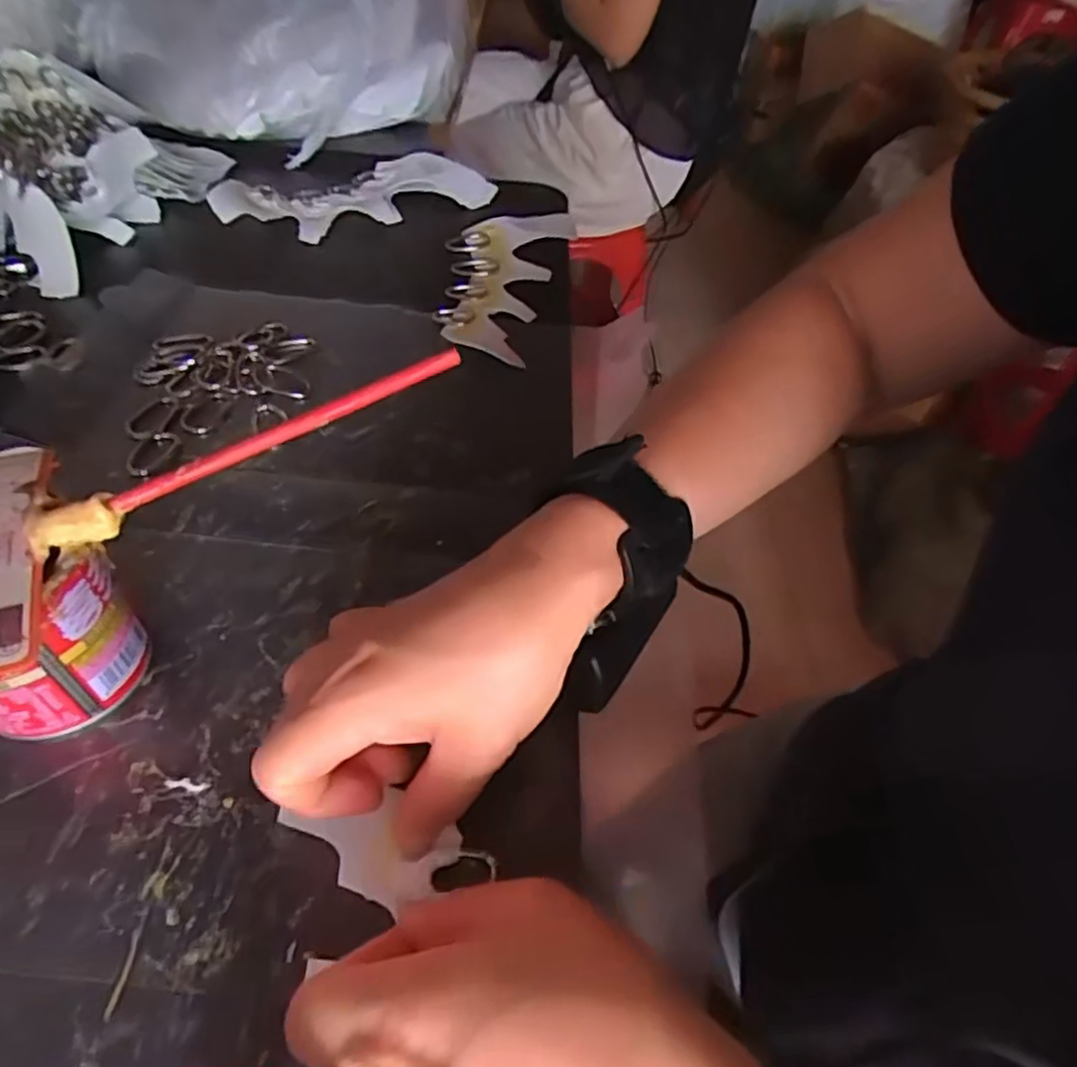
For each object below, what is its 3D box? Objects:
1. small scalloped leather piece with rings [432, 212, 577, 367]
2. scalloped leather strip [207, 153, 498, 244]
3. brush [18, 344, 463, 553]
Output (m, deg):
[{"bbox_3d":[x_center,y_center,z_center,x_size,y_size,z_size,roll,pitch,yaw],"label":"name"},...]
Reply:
[{"bbox_3d":[-0.026,-0.183,0.488,0.084,0.009,0.200,7,49,1],"label":"small scalloped leather piece with rings"},{"bbox_3d":[-0.141,-0.272,0.534,0.219,0.031,0.083,-21,54,-21],"label":"scalloped leather strip"},{"bbox_3d":[-0.099,-0.030,0.238,0.152,0.010,0.013,-25,55,-6],"label":"brush"}]

